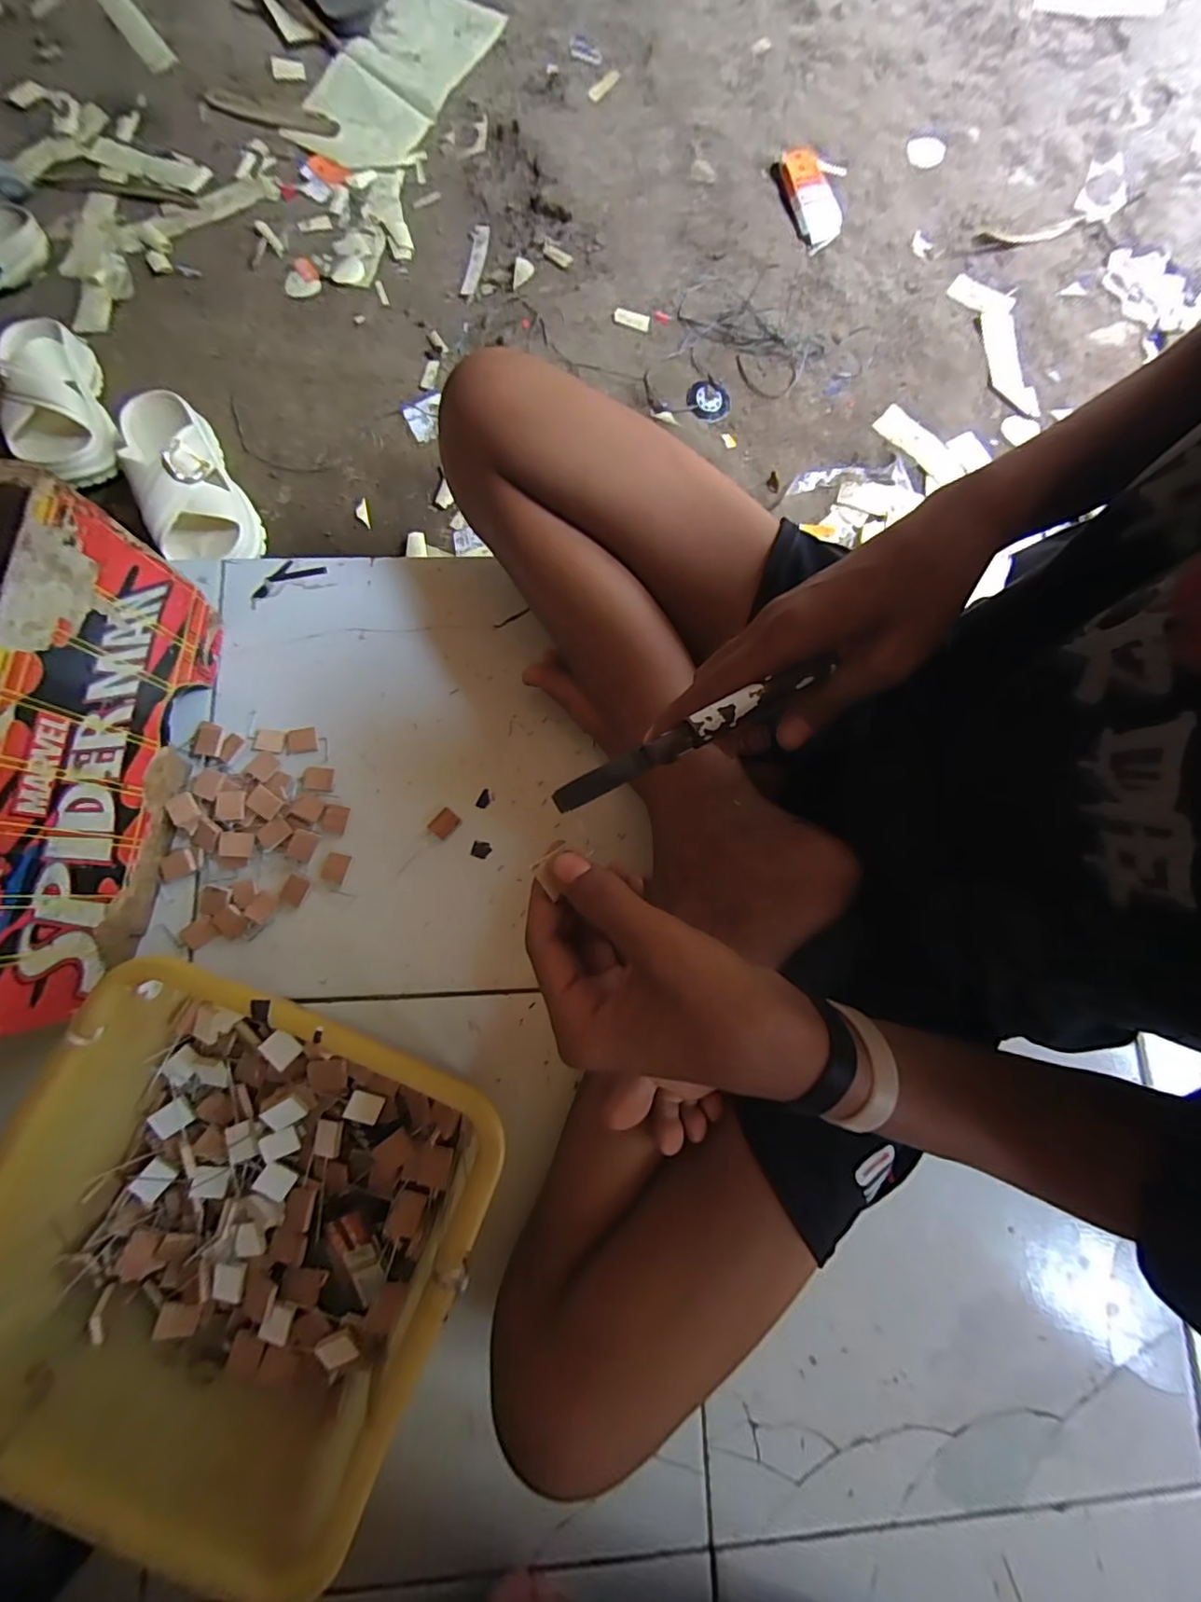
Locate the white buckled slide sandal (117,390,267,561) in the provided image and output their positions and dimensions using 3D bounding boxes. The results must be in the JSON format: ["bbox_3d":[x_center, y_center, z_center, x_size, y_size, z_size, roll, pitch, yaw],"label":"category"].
[{"bbox_3d":[-0.463,-0.355,0.612,0.098,0.093,0.204,-28,84,-7],"label":"white buckled slide sandal"}]

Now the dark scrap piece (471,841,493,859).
[{"bbox_3d":[-0.103,0.042,0.477,0.016,0.004,0.014,12,81,-1],"label":"dark scrap piece"}]

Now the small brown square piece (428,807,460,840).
[{"bbox_3d":[-0.134,0.020,0.476,0.020,0.004,0.023,41,81,3],"label":"small brown square piece"}]

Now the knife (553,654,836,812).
[{"bbox_3d":[0.042,-0.032,0.266,0.140,0.010,0.013,-28,77,-5],"label":"knife"}]

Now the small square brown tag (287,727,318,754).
[{"bbox_3d":[-0.261,-0.053,0.483,0.024,0.004,0.021,-11,82,-5],"label":"small square brown tag"}]

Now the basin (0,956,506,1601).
[{"bbox_3d":[-0.218,0.265,0.349,0.263,0.098,0.264,21,76,5],"label":"basin"}]

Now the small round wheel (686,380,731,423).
[{"bbox_3d":[0.131,-0.486,0.676,0.052,0.013,0.050,0,81,-3],"label":"small round wheel"}]

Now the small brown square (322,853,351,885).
[{"bbox_3d":[-0.223,0.056,0.465,0.019,0.004,0.024,17,81,0],"label":"small brown square"}]

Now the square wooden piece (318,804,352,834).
[{"bbox_3d":[-0.227,0.015,0.472,0.021,0.004,0.023,14,81,-1],"label":"square wooden piece"}]

